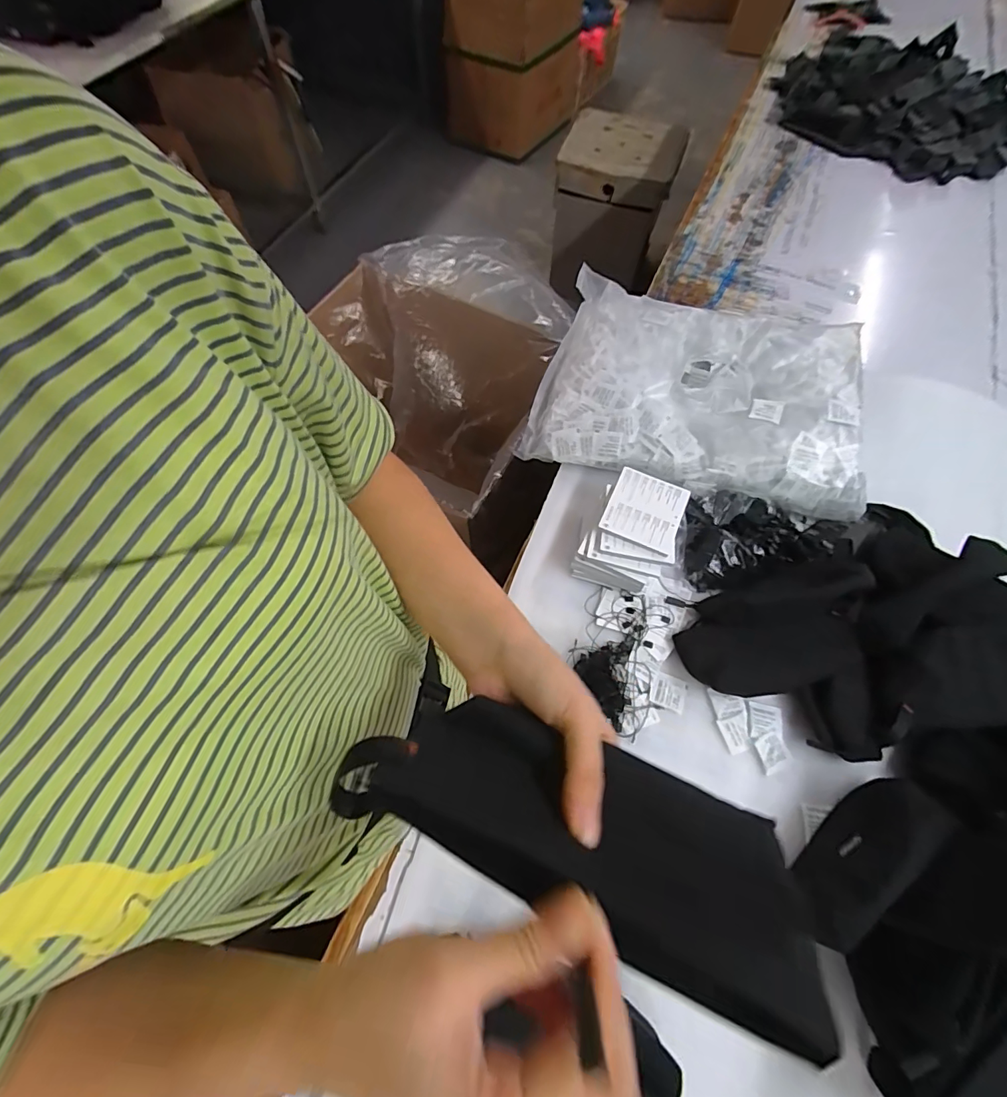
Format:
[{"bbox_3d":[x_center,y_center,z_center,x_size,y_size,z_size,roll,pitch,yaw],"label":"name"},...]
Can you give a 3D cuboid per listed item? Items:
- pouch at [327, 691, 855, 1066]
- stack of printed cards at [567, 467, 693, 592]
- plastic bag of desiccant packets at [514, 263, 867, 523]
[{"bbox_3d":[0.029,0.120,0.214,0.198,0.021,0.081,18,32,16],"label":"pouch"},{"bbox_3d":[0.164,-0.020,0.602,0.099,0.059,0.145,24,66,11],"label":"stack of printed cards"},{"bbox_3d":[0.293,-0.243,0.697,0.449,0.070,0.344,18,65,8],"label":"plastic bag of desiccant packets"}]

